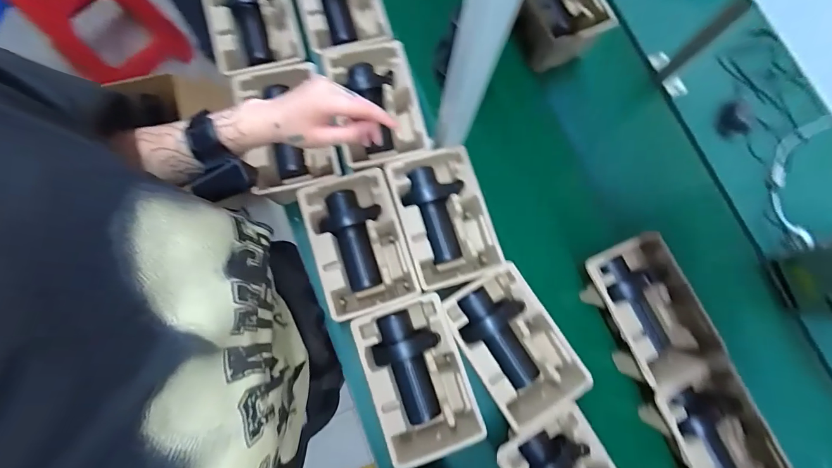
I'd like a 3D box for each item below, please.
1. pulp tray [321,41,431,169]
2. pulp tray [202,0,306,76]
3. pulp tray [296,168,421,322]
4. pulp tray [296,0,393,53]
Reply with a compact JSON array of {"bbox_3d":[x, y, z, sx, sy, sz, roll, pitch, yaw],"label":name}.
[{"bbox_3d":[-0.068,-0.232,0.666,0.155,0.045,0.238,-13,78,-4],"label":"pulp tray"},{"bbox_3d":[-0.302,-0.396,0.681,0.155,0.043,0.237,-16,78,-5],"label":"pulp tray"},{"bbox_3d":[-0.096,0.022,0.636,0.147,0.099,0.229,-17,78,-5],"label":"pulp tray"},{"bbox_3d":[-0.146,-0.442,0.700,0.156,0.049,0.231,-18,78,-5],"label":"pulp tray"}]

